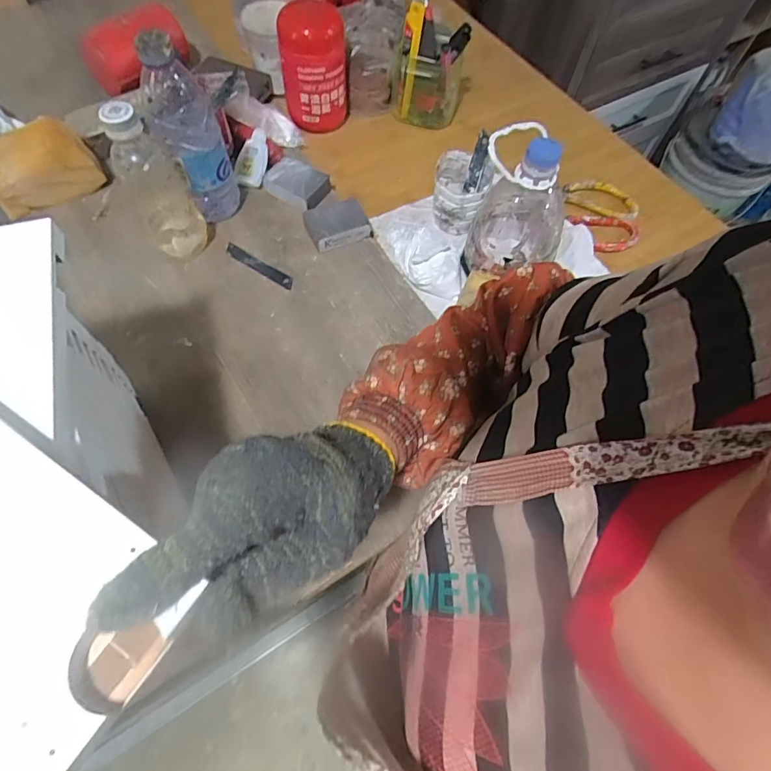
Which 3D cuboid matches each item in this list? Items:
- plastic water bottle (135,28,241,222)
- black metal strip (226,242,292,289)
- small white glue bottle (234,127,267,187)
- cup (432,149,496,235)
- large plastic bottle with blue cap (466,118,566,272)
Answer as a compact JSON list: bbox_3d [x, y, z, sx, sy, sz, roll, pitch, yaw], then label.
[{"bbox_3d":[-0.204,-0.260,0.500,0.062,0.186,0.050,-21,67,-11],"label":"plastic water bottle"},{"bbox_3d":[-0.148,-0.140,0.554,0.097,0.004,0.017,31,63,11],"label":"black metal strip"},{"bbox_3d":[-0.167,-0.288,0.599,0.039,0.018,0.071,7,86,12],"label":"small white glue bottle"},{"bbox_3d":[0.091,-0.236,0.576,0.063,0.067,0.061,1,65,-1],"label":"cup"},{"bbox_3d":[0.147,-0.188,0.522,0.094,0.171,0.106,10,65,3],"label":"large plastic bottle with blue cap"}]

